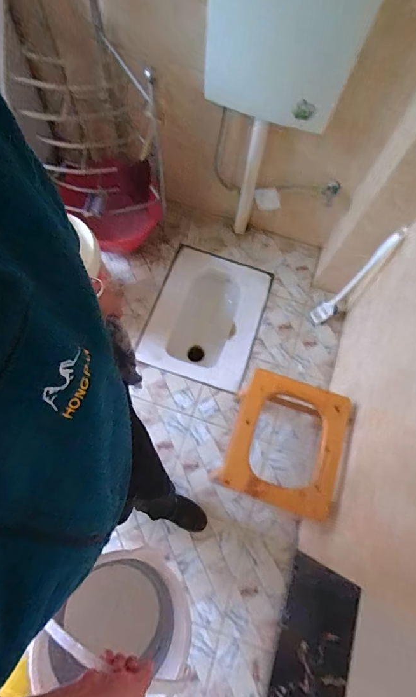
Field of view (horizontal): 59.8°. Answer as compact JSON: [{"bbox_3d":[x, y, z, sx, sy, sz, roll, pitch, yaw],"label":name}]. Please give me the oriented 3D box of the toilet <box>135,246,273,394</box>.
[{"bbox_3d":[-0.029,-0.104,1.583,0.458,0.229,0.541,19,71,2],"label":"toilet"}]

